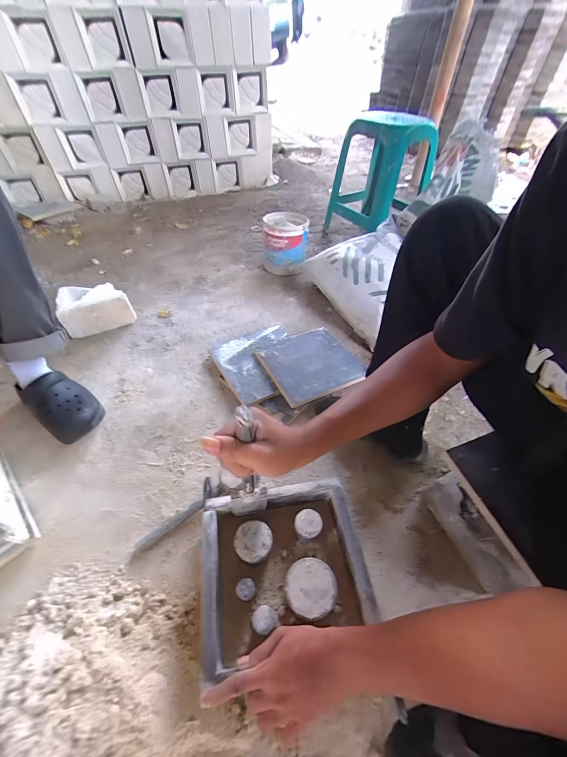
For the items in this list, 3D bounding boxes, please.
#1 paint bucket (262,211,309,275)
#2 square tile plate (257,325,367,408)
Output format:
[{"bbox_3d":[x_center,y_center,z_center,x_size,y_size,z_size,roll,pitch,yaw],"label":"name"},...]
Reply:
[{"bbox_3d":[0.006,-0.560,1.229,0.177,0.184,0.182,2,49,-1],"label":"paint bucket"},{"bbox_3d":[0.081,-0.050,0.856,0.263,0.020,0.245,-18,49,-23],"label":"square tile plate"}]

